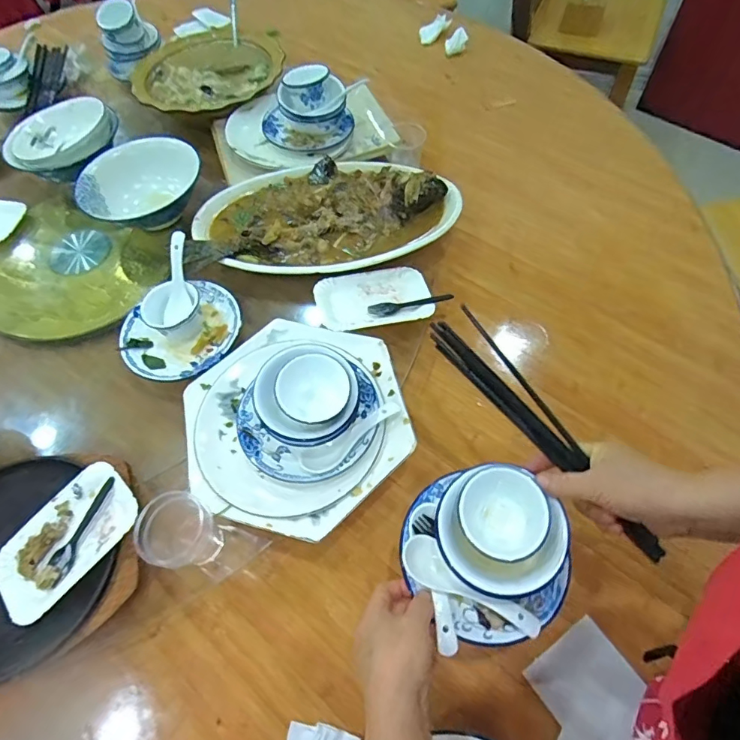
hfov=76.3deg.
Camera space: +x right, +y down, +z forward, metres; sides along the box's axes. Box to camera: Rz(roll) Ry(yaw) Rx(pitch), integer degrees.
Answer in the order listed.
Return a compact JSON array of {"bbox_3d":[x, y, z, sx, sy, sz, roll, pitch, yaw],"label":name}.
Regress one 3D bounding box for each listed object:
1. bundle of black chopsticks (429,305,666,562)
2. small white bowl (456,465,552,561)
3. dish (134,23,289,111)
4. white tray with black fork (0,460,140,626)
[{"bbox_3d":[0.158,0.050,0.418,0.038,0.031,0.267,-39,79,-16],"label":"bundle of black chopsticks"},{"bbox_3d":[0.116,0.131,0.425,0.072,0.051,0.076,-2,61,3],"label":"small white bowl"},{"bbox_3d":[-0.293,-0.553,0.855,0.260,0.034,0.227,-8,64,-3],"label":"dish"},{"bbox_3d":[-0.325,0.178,0.504,0.095,0.018,0.153,37,70,21],"label":"white tray with black fork"}]

